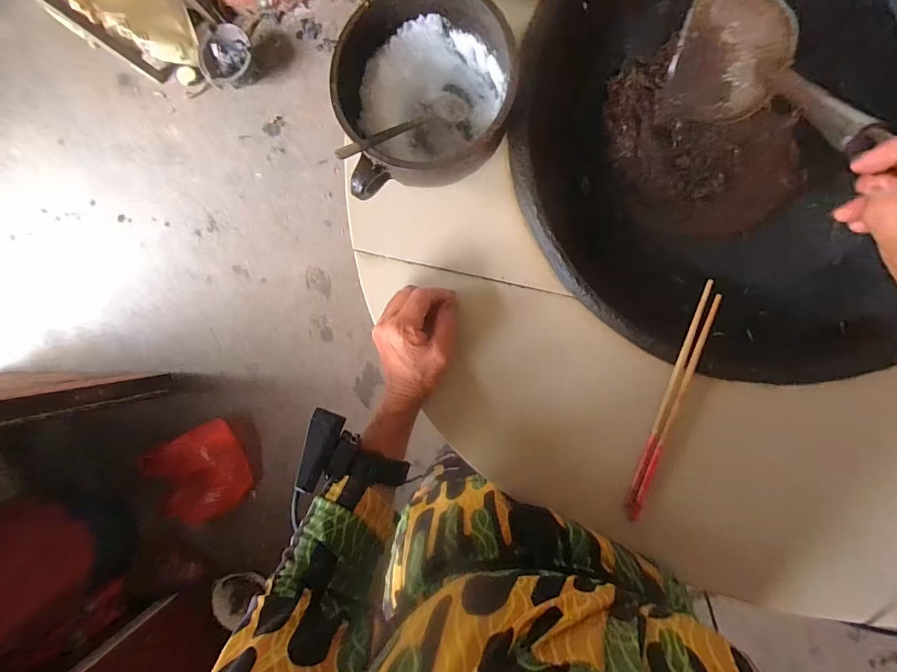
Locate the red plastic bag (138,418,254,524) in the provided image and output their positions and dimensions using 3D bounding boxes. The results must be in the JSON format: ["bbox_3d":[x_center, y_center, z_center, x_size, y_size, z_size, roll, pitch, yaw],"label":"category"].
[{"bbox_3d":[-0.791,0.444,1.310,0.325,0.100,0.276,-27,88,7],"label":"red plastic bag"}]

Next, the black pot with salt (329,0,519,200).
[{"bbox_3d":[-0.022,-0.223,0.386,0.154,0.090,0.152,0,91,7],"label":"black pot with salt"}]

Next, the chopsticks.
[{"bbox_3d":[0.222,0.069,0.406,0.019,0.011,0.241,17,93,6],"label":"chopsticks"}]

